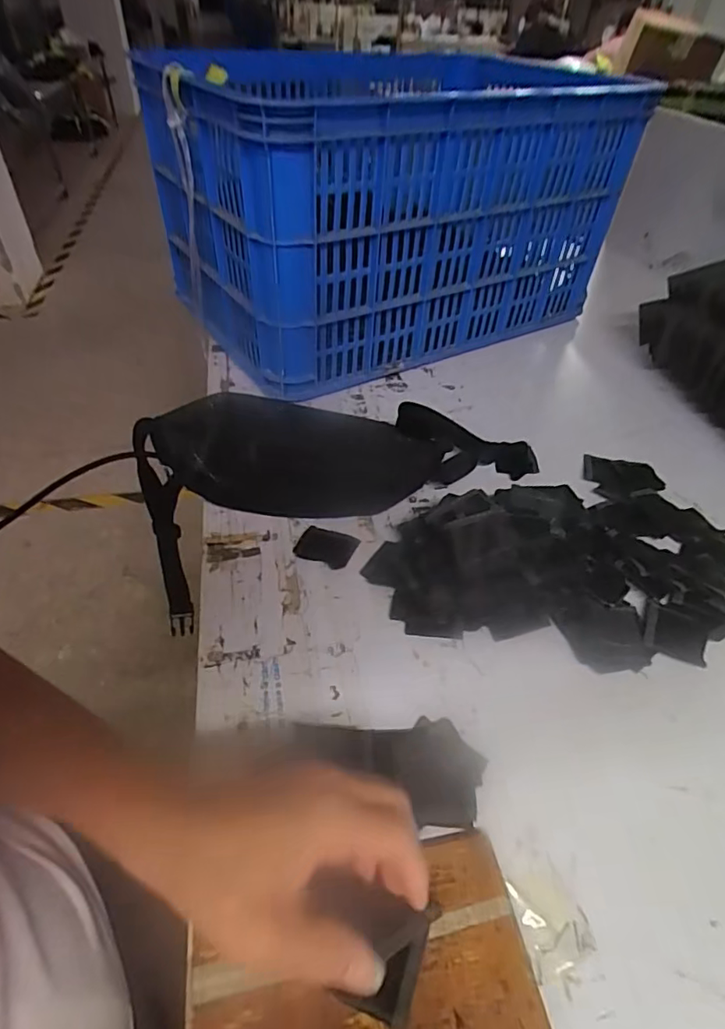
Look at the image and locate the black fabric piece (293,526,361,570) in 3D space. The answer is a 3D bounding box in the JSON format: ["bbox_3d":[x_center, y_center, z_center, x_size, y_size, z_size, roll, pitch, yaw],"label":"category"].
[{"bbox_3d":[-0.035,0.030,0.510,0.055,0.006,0.039,22,46,18],"label":"black fabric piece"}]

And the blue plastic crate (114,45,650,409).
[{"bbox_3d":[0.050,-0.433,0.776,0.573,0.311,0.358,-24,50,-26],"label":"blue plastic crate"}]

